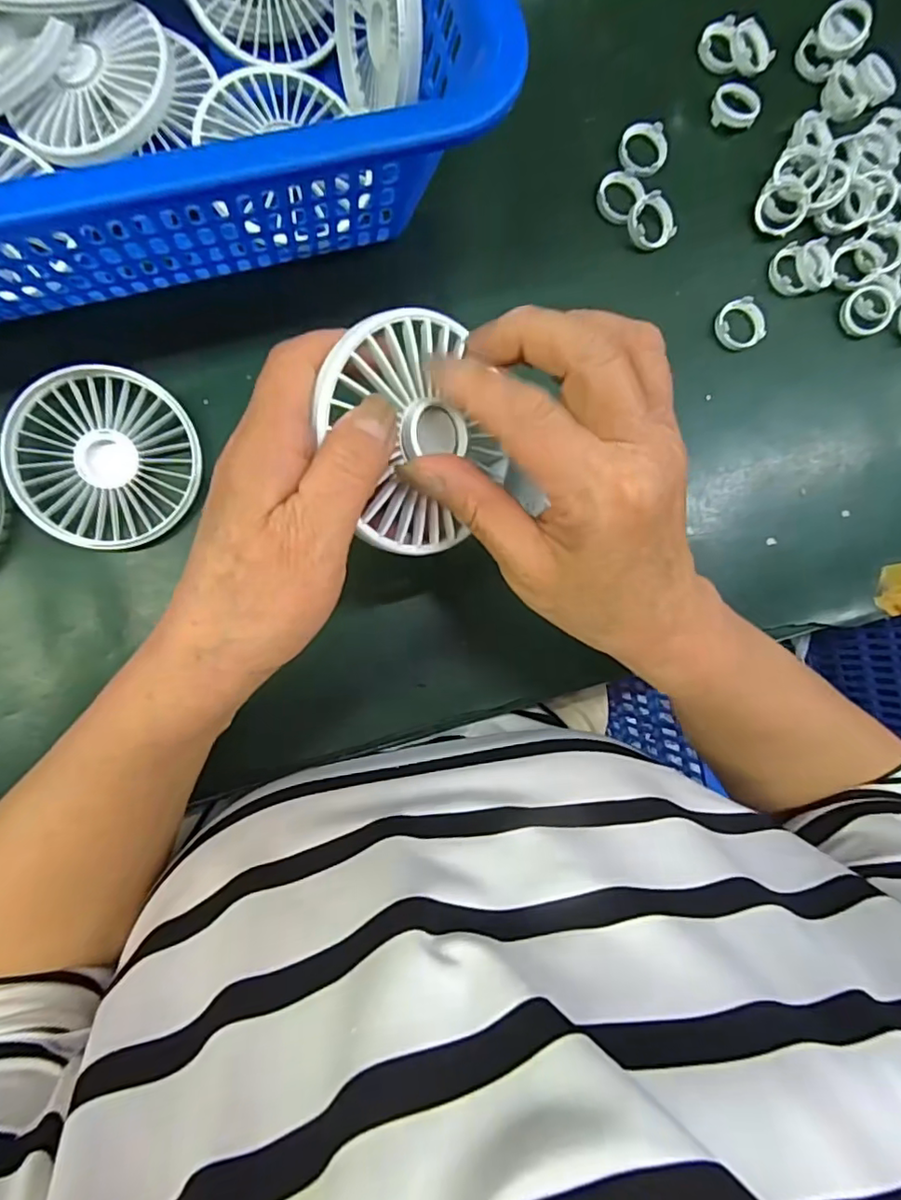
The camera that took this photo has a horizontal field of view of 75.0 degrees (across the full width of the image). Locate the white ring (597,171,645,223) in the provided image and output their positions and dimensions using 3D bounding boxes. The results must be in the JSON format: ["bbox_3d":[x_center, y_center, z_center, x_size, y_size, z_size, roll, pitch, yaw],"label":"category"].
[{"bbox_3d":[0.096,-0.231,0.333,0.024,0.005,0.026,0,86,-6],"label":"white ring"}]

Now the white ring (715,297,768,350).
[{"bbox_3d":[0.168,-0.159,0.339,0.027,0.007,0.027,0,86,-6],"label":"white ring"}]

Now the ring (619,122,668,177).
[{"bbox_3d":[0.111,-0.257,0.336,0.027,0.006,0.031,2,86,-6],"label":"ring"}]

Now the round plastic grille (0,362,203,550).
[{"bbox_3d":[-0.174,-0.072,0.294,0.083,0.011,0.086,0,86,-6],"label":"round plastic grille"}]

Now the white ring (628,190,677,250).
[{"bbox_3d":[0.113,-0.215,0.333,0.027,0.010,0.027,0,86,-6],"label":"white ring"}]

